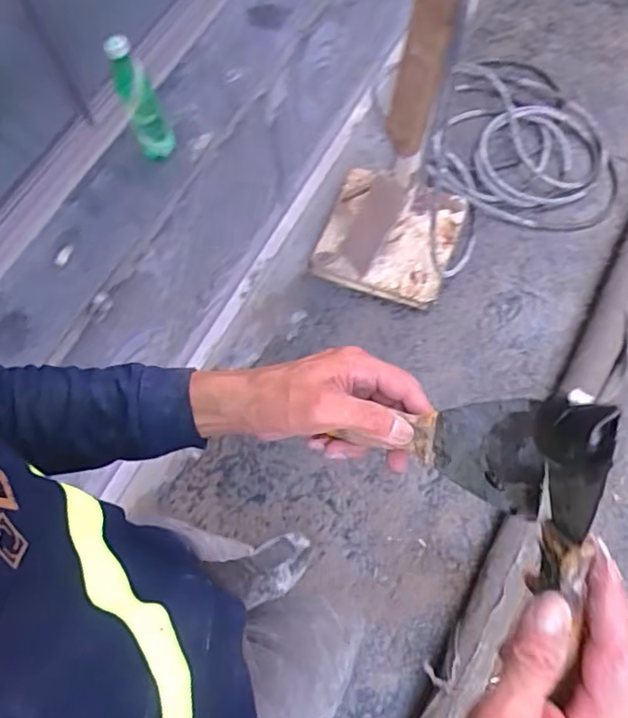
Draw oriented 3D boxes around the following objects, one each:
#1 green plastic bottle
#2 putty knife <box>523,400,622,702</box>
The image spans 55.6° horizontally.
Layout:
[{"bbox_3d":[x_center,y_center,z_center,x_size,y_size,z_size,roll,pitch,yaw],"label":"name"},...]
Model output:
[{"bbox_3d":[-0.309,-0.466,1.065,0.070,0.249,0.052,-20,69,-5],"label":"green plastic bottle"},{"bbox_3d":[0.123,0.093,0.297,0.021,0.040,0.158,-5,107,-2],"label":"putty knife"}]

